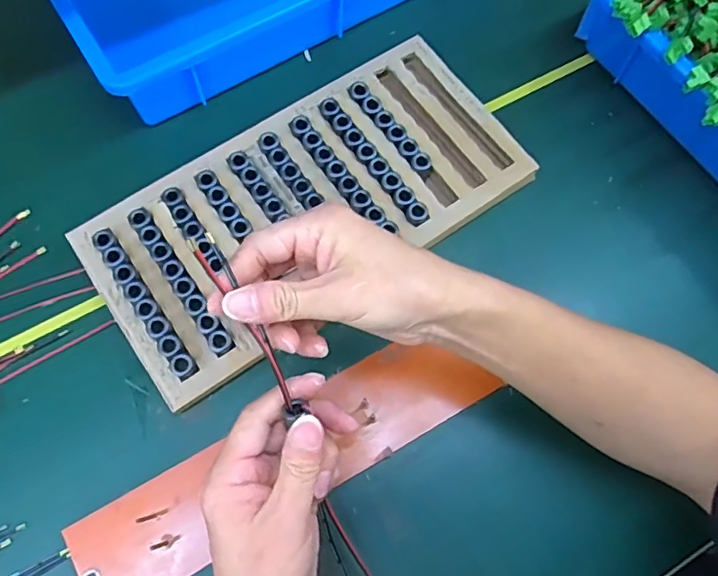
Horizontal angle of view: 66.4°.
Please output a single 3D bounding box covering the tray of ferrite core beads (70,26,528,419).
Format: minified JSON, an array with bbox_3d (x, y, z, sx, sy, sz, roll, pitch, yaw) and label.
[{"bbox_3d":[-0.041,-0.071,0.472,0.358,0.042,0.175,-33,74,-13],"label":"tray of ferrite core beads"}]

